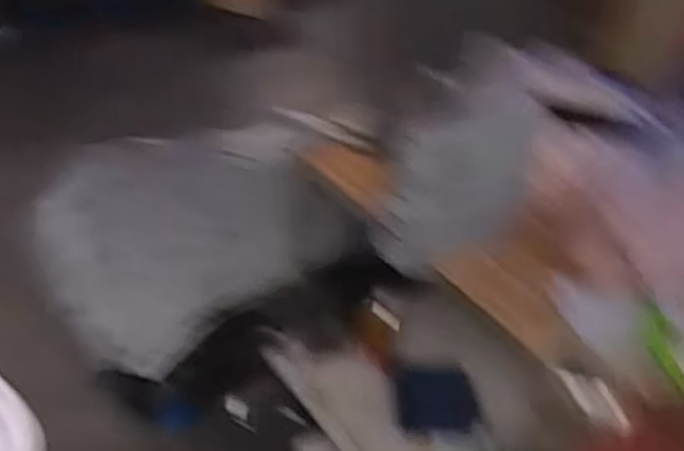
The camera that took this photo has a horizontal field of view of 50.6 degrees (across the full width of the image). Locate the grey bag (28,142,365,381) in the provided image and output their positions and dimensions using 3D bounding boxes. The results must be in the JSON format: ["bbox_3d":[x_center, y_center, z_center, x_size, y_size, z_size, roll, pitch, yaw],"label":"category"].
[{"bbox_3d":[-0.335,-0.006,1.582,0.640,0.278,0.563,-15,41,-28],"label":"grey bag"}]

